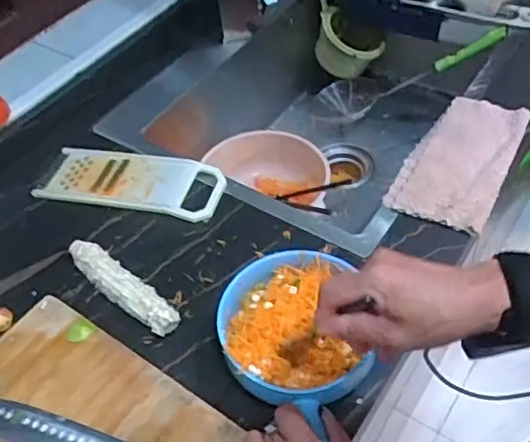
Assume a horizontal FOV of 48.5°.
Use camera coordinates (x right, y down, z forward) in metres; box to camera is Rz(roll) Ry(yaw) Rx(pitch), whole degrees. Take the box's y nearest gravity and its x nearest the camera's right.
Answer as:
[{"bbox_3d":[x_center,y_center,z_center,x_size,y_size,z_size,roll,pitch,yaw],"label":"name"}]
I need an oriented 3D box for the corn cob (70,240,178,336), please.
[{"bbox_3d":[-0.155,0.070,0.634,0.167,0.027,0.035,30,58,28],"label":"corn cob"}]

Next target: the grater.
[{"bbox_3d":[-0.168,-0.052,0.747,0.234,0.017,0.092,9,50,13],"label":"grater"}]

